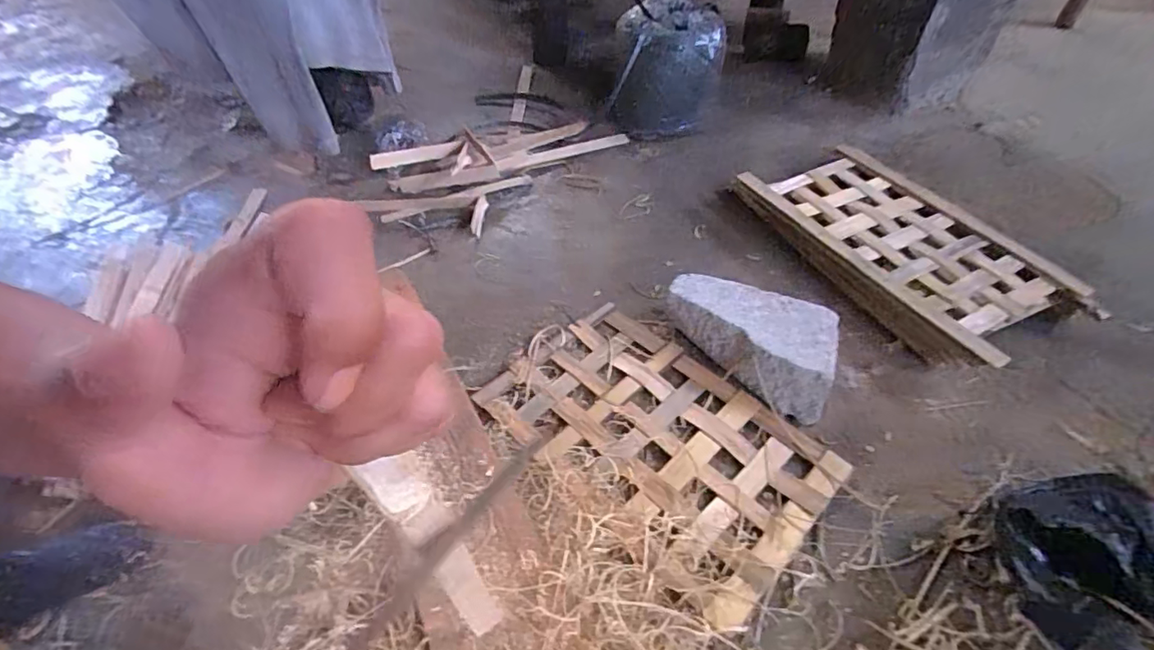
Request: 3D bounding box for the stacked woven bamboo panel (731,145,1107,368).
[{"bbox_3d":[0.449,-0.112,0.785,0.264,0.055,0.417,-22,51,-18],"label":"stacked woven bamboo panel"}]

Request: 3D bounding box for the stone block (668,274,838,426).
[{"bbox_3d":[0.200,0.019,0.662,0.192,0.060,0.130,16,50,15],"label":"stone block"}]

